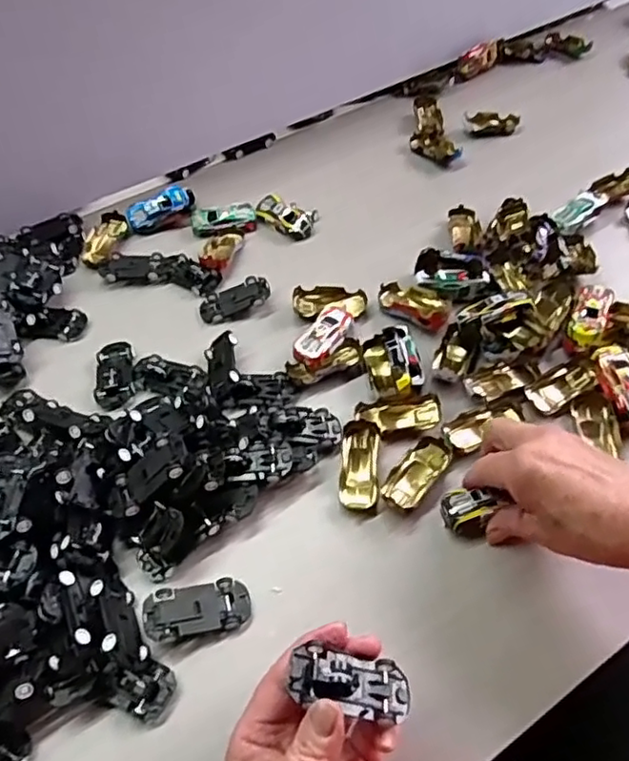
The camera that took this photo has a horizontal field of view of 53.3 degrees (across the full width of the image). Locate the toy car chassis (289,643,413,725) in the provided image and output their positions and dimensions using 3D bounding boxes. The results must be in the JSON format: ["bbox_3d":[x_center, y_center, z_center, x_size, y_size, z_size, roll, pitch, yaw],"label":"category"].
[{"bbox_3d":[0.020,0.152,0.316,0.061,0.015,0.029,18,54,-12],"label":"toy car chassis"}]

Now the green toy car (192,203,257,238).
[{"bbox_3d":[-0.089,-0.159,0.618,0.061,0.015,0.025,-10,53,-5],"label":"green toy car"}]

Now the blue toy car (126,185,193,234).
[{"bbox_3d":[-0.154,-0.172,0.629,0.068,0.018,0.031,-27,56,-17],"label":"blue toy car"}]

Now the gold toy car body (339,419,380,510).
[{"bbox_3d":[0.033,0.060,0.452,0.027,0.019,0.062,2,53,5],"label":"gold toy car body"}]

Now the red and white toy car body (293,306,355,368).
[{"bbox_3d":[0.009,-0.038,0.522,0.030,0.015,0.062,25,58,20],"label":"red and white toy car body"}]

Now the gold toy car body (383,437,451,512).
[{"bbox_3d":[0.072,0.065,0.446,0.028,0.015,0.063,31,60,23],"label":"gold toy car body"}]

